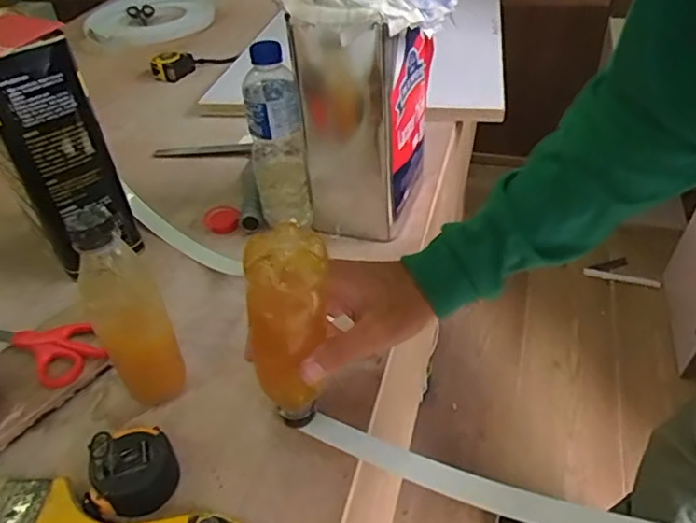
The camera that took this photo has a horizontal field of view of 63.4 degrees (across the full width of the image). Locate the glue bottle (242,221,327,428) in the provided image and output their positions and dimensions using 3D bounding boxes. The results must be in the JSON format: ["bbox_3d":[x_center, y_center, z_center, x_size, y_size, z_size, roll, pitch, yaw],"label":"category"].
[{"bbox_3d":[-0.041,0.054,0.391,0.051,0.171,0.039,-15,44,-20],"label":"glue bottle"}]

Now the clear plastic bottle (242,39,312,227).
[{"bbox_3d":[-0.080,-0.134,0.620,0.060,0.195,0.064,-10,40,-6],"label":"clear plastic bottle"}]

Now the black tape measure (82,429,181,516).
[{"bbox_3d":[-0.158,0.155,0.414,0.066,0.035,0.057,-12,40,-9],"label":"black tape measure"}]

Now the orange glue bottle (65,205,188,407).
[{"bbox_3d":[-0.168,0.047,0.440,0.053,0.188,0.043,-24,43,-22],"label":"orange glue bottle"}]

